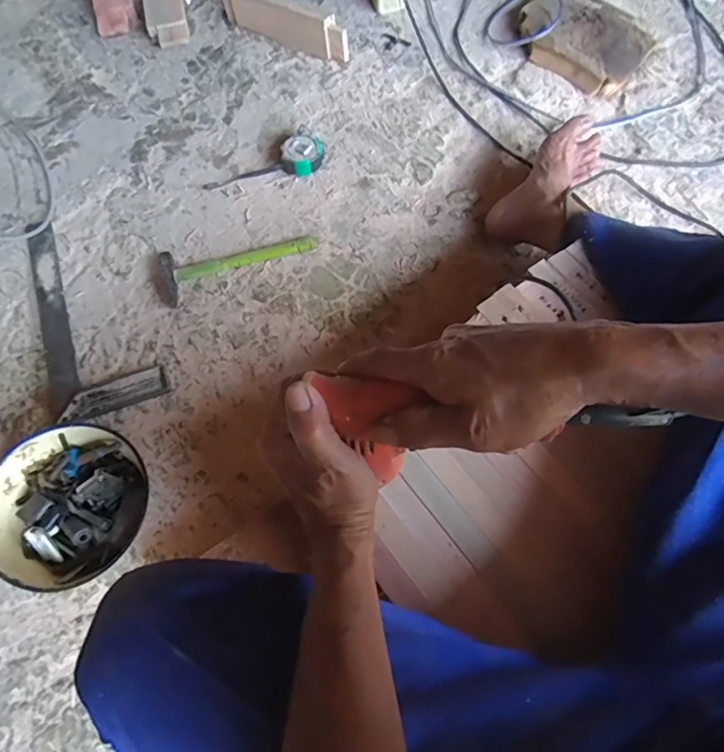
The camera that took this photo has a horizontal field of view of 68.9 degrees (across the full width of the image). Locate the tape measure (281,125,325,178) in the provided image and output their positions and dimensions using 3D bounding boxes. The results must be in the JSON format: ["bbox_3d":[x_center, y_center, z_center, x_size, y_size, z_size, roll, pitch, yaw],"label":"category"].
[{"bbox_3d":[-0.096,-0.365,0.864,0.064,0.036,0.074,29,72,12],"label":"tape measure"}]

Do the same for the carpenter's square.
[{"bbox_3d":[-0.416,-0.101,0.781,0.141,0.012,0.361,-26,70,-8],"label":"carpenter's square"}]

